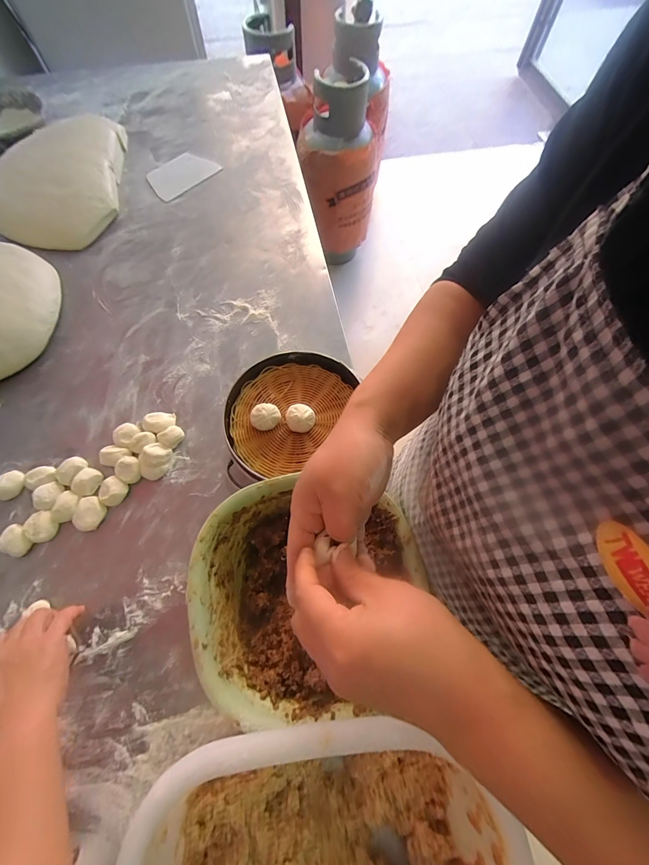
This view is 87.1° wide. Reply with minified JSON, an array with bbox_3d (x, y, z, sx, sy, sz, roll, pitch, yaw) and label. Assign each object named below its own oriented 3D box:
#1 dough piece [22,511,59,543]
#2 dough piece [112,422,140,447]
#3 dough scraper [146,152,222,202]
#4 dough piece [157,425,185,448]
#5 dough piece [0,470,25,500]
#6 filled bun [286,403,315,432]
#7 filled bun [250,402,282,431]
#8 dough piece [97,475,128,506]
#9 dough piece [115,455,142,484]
[{"bbox_3d":[-0.371,0.123,0.448,0.036,0.017,0.039,0,67,0],"label":"dough piece"},{"bbox_3d":[-0.289,0.005,0.498,0.034,0.017,0.035,1,65,-1],"label":"dough piece"},{"bbox_3d":[-0.319,-0.559,0.739,0.119,0.008,0.145,35,68,20],"label":"dough scraper"},{"bbox_3d":[-0.223,0.004,0.496,0.029,0.021,0.033,38,69,15],"label":"dough piece"},{"bbox_3d":[-0.433,0.073,0.469,0.026,0.020,0.041,32,68,13],"label":"dough piece"},{"bbox_3d":[-0.031,-0.018,0.442,0.037,0.032,0.030,-5,65,-4],"label":"filled bun"},{"bbox_3d":[-0.077,-0.020,0.442,0.037,0.031,0.029,-21,67,-11],"label":"filled bun"},{"bbox_3d":[-0.289,0.081,0.466,0.032,0.020,0.036,31,68,12],"label":"dough piece"},{"bbox_3d":[-0.271,0.052,0.475,0.033,0.019,0.033,1,65,-1],"label":"dough piece"}]

